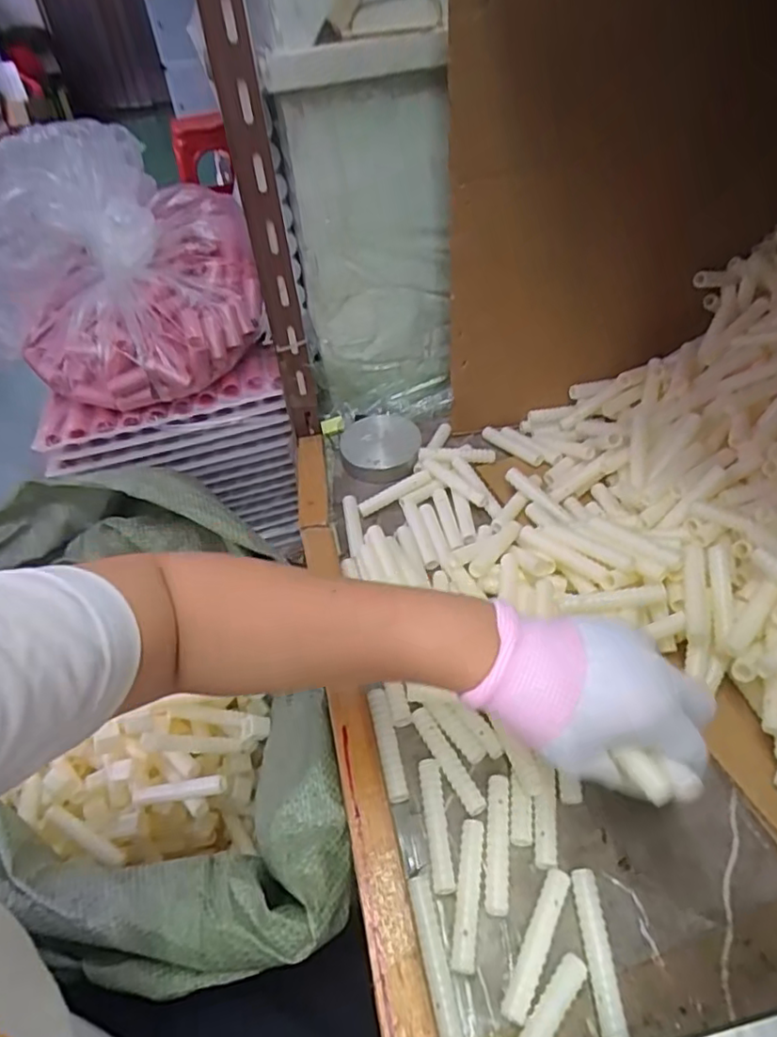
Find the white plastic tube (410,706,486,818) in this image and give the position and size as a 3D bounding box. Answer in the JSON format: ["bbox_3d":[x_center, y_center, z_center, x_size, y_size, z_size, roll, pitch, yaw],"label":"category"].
[{"bbox_3d":[0.042,0.167,0.422,0.015,0.011,0.078,-24,47,-17],"label":"white plastic tube"}]

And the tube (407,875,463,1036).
[{"bbox_3d":[0.025,0.246,0.342,0.013,0.016,0.078,-12,45,-5],"label":"tube"}]

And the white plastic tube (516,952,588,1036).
[{"bbox_3d":[0.079,0.265,0.316,0.015,0.013,0.079,31,56,32],"label":"white plastic tube"}]

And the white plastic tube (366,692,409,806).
[{"bbox_3d":[-0.001,0.161,0.431,0.014,0.012,0.076,-12,45,-6],"label":"white plastic tube"}]

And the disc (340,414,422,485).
[{"bbox_3d":[-0.008,-0.079,0.656,0.083,0.016,0.098,-6,44,1],"label":"disc"}]

